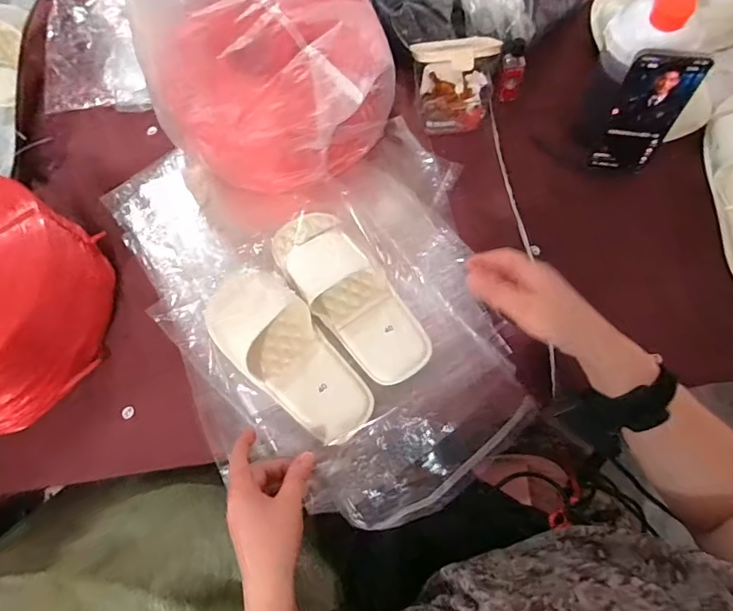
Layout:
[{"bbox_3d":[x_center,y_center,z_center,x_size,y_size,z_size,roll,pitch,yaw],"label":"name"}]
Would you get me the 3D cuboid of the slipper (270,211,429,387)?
[{"bbox_3d":[-0.020,-0.019,0.525,0.088,0.033,0.235,-36,71,-11],"label":"slipper"}]

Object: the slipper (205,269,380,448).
[{"bbox_3d":[-0.089,0.046,0.501,0.227,0.041,0.093,39,75,16],"label":"slipper"}]

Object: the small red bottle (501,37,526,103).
[{"bbox_3d":[0.204,-0.328,0.635,0.027,0.081,0.022,-12,47,-2],"label":"small red bottle"}]

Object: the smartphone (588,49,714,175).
[{"bbox_3d":[0.327,-0.223,0.539,0.078,0.160,0.016,10,63,12],"label":"smartphone"}]

